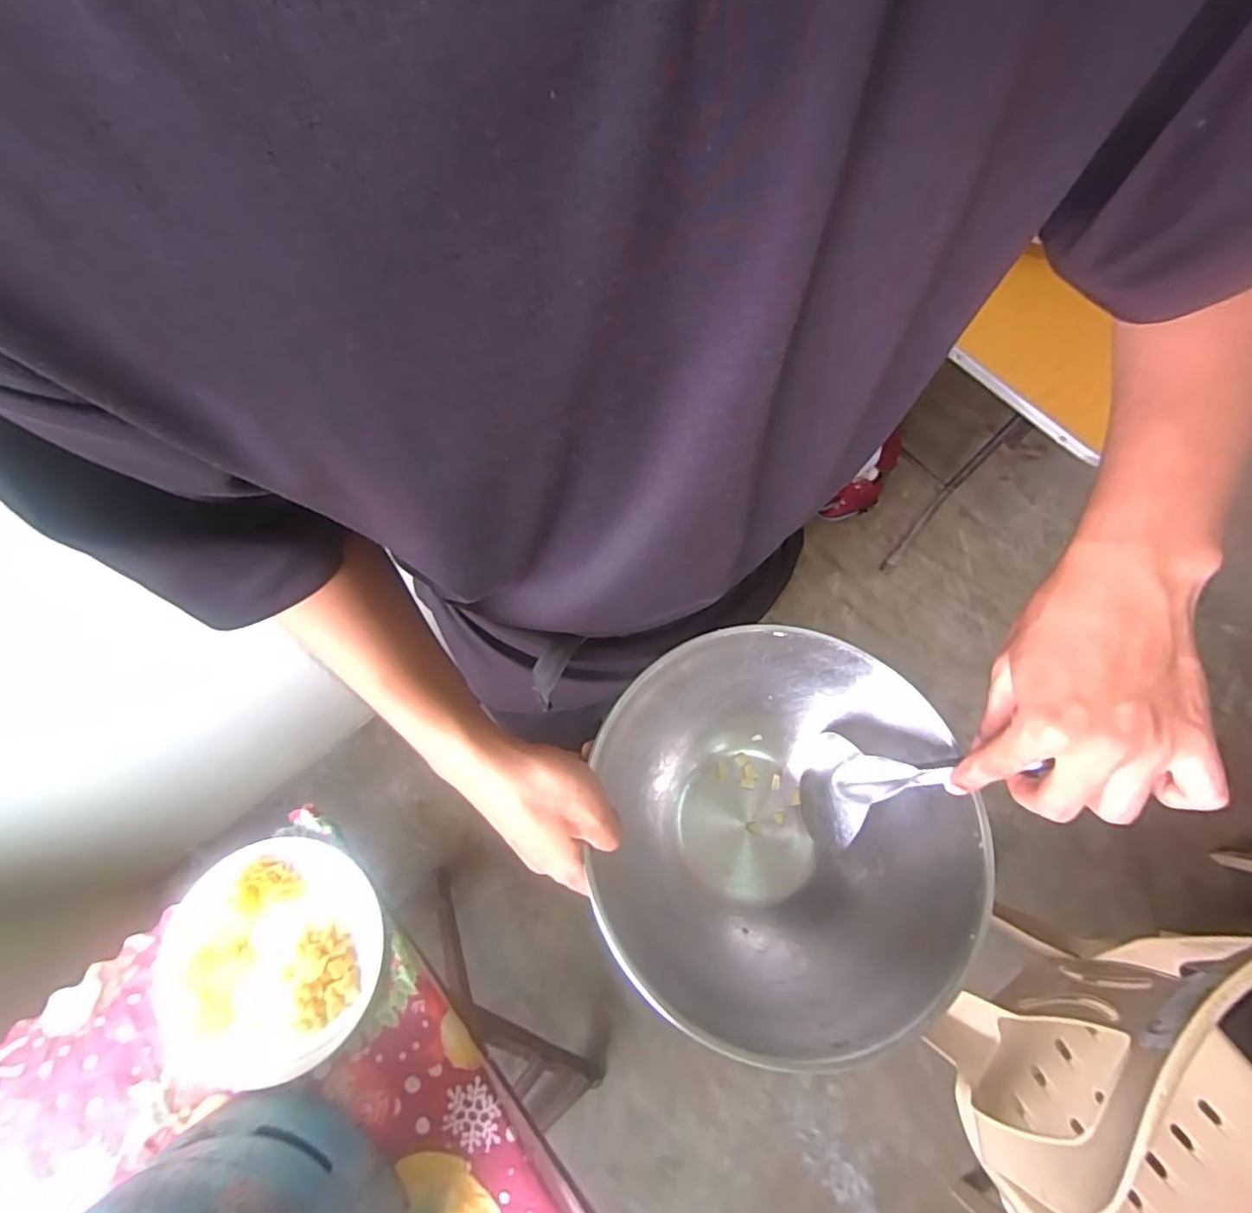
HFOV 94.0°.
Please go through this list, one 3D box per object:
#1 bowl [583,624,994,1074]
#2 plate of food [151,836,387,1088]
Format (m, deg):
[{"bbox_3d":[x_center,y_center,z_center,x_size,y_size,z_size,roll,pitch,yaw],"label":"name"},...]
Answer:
[{"bbox_3d":[0.108,0.139,0.393,0.218,0.098,0.225,0,70,0],"label":"bowl"},{"bbox_3d":[-0.341,0.348,0.571,0.201,0.047,0.215,-1,78,6],"label":"plate of food"}]

